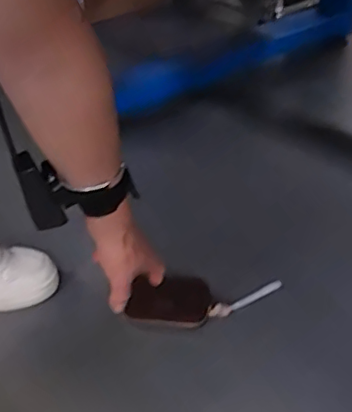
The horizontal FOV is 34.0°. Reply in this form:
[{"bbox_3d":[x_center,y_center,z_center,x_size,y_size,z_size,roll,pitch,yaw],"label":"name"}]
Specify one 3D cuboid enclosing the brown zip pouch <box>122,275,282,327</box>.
[{"bbox_3d":[0.039,0.133,0.779,0.210,0.048,0.062,-1,33,-14],"label":"brown zip pouch"}]

